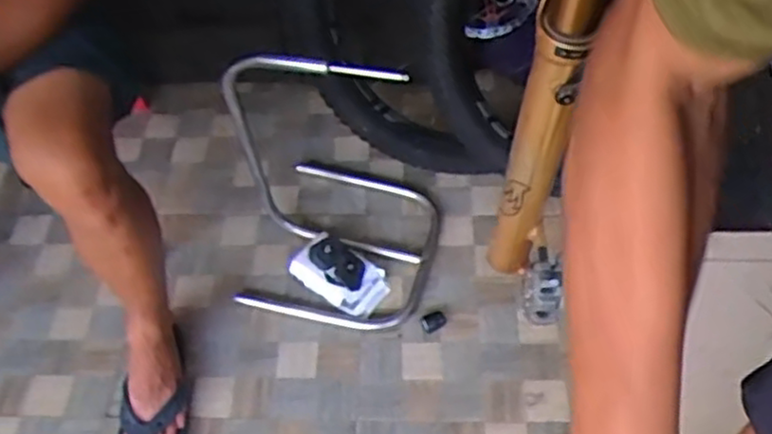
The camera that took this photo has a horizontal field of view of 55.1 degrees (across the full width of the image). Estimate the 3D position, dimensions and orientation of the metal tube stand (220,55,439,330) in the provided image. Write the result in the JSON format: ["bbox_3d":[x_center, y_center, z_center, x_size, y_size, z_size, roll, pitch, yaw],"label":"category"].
[{"bbox_3d":[-0.092,-0.085,1.183,0.351,0.444,0.333,10,55,9],"label":"metal tube stand"}]

